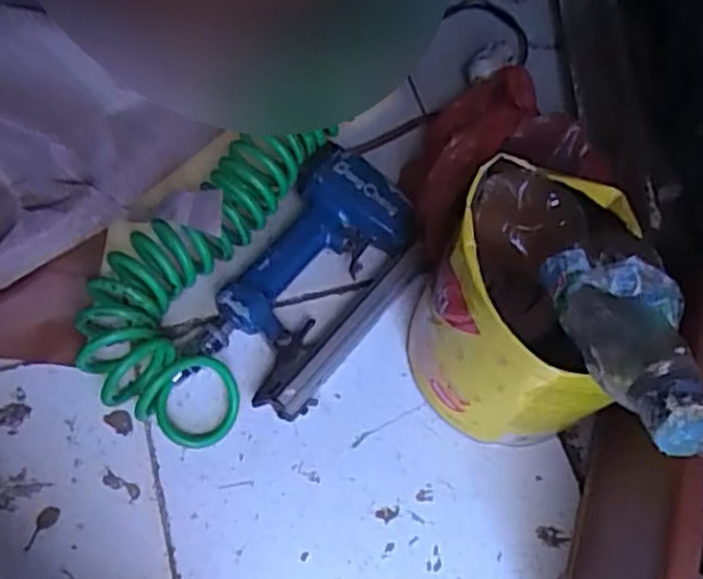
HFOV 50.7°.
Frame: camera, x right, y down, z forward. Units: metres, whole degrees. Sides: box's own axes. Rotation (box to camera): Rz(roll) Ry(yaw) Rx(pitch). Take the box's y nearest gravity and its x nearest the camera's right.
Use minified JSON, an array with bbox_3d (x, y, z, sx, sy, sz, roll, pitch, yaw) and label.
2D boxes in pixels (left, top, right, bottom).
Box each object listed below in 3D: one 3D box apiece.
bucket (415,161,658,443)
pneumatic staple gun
[{"bbox_3d":[0.117,0.017,0.523,0.129,0.165,0.149,20,63,4],"label":"bucket"},{"bbox_3d":[-0.026,-0.002,0.579,0.119,0.055,0.210,28,64,8],"label":"pneumatic staple gun"}]

